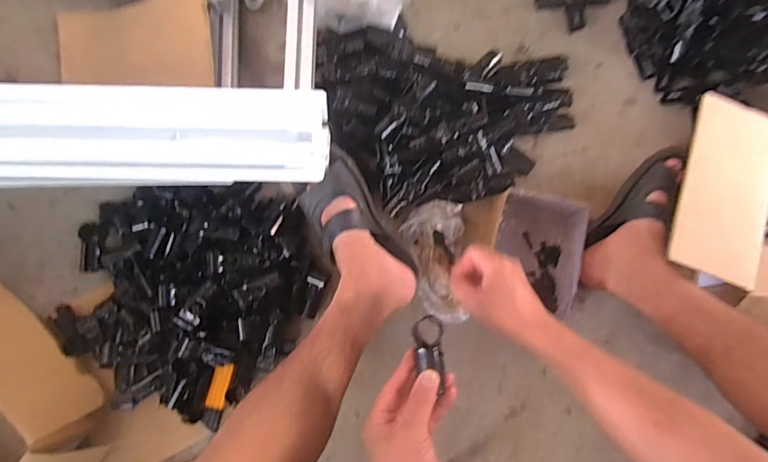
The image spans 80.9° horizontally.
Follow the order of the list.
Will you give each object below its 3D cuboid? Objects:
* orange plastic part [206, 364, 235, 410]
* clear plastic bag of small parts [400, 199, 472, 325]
[{"bbox_3d":[-0.264,0.253,0.729,0.031,0.015,0.080,20,98,5],"label":"orange plastic part"},{"bbox_3d":[0.090,0.051,0.743,0.097,0.030,0.196,-6,80,-2],"label":"clear plastic bag of small parts"}]

